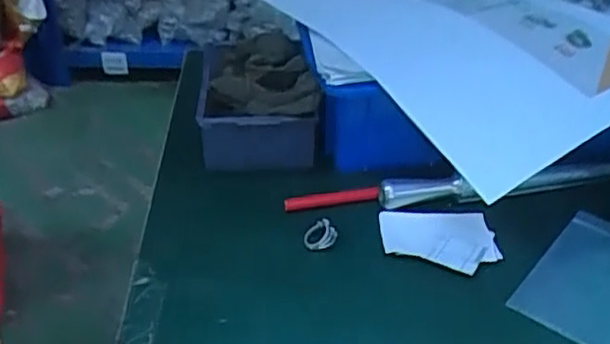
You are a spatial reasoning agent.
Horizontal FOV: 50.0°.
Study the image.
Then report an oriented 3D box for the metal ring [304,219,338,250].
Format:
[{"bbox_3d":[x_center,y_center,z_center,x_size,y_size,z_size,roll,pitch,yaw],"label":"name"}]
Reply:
[{"bbox_3d":[0.011,0.045,0.470,0.024,0.013,0.021,-3,35,-3],"label":"metal ring"}]

